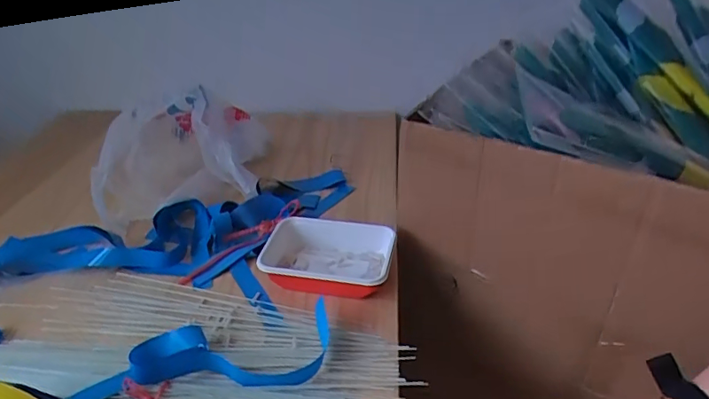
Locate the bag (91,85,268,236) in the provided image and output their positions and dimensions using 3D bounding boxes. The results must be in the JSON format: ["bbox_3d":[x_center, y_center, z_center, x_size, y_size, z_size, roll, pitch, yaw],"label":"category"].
[{"bbox_3d":[-0.268,-0.080,0.816,0.278,0.143,0.165,-15,36,-20],"label":"bag"}]

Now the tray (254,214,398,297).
[{"bbox_3d":[-0.038,0.074,0.674,0.174,0.041,0.121,7,34,11],"label":"tray"}]

